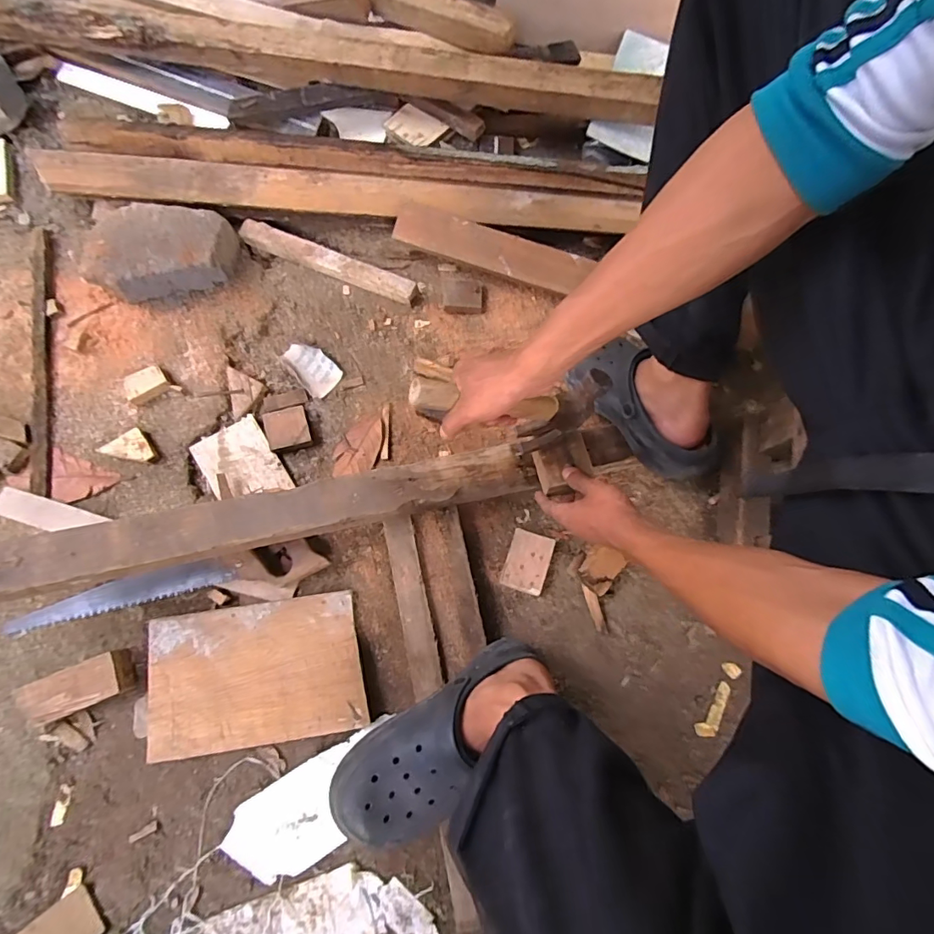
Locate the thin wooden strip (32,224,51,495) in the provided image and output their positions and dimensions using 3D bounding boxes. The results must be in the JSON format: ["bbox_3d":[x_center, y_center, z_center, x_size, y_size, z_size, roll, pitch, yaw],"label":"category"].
[{"bbox_3d":[-0.644,-0.174,0.737,0.026,0.020,0.445,-13,75,-5],"label":"thin wooden strip"}]

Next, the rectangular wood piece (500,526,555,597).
[{"bbox_3d":[0.083,0.129,0.671,0.056,0.020,0.080,19,75,4],"label":"rectangular wood piece"}]

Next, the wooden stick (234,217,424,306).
[{"bbox_3d":[-0.221,-0.328,0.781,0.307,0.029,0.037,21,75,4],"label":"wooden stick"}]

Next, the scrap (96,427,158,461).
[{"bbox_3d":[-0.488,-0.036,0.705,0.079,0.019,0.045,12,75,2],"label":"scrap"}]

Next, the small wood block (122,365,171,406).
[{"bbox_3d":[-0.479,-0.123,0.727,0.059,0.024,0.042,-35,78,-10],"label":"small wood block"}]

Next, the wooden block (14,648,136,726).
[{"bbox_3d":[-0.484,0.275,0.608,0.121,0.039,0.054,-20,76,-7],"label":"wooden block"}]

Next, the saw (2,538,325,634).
[{"bbox_3d":[-0.395,0.161,0.647,0.407,0.028,0.072,-8,75,-4],"label":"saw"}]

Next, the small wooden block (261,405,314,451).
[{"bbox_3d":[-0.265,-0.058,0.720,0.058,0.020,0.062,-21,76,-7],"label":"small wooden block"}]

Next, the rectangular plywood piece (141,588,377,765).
[{"bbox_3d":[-0.274,0.268,0.635,0.264,0.015,0.171,-8,75,-3],"label":"rectangular plywood piece"}]

